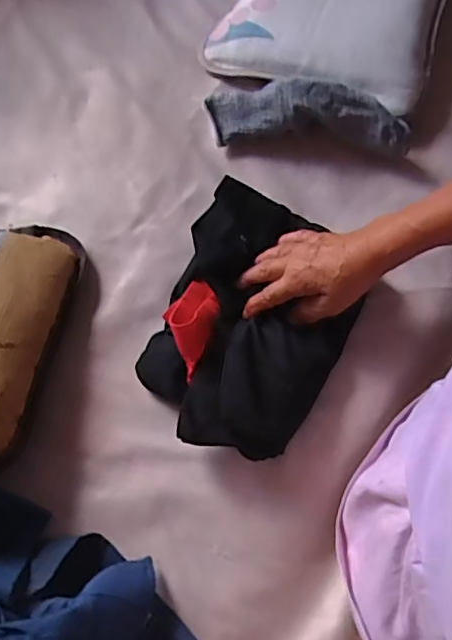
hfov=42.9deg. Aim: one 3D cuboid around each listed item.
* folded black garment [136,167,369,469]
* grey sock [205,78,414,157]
[{"bbox_3d":[0.026,-0.004,0.536,0.170,0.061,0.249,22,70,8],"label":"folded black garment"},{"bbox_3d":[0.089,-0.225,0.633,0.216,0.056,0.064,5,68,1],"label":"grey sock"}]

